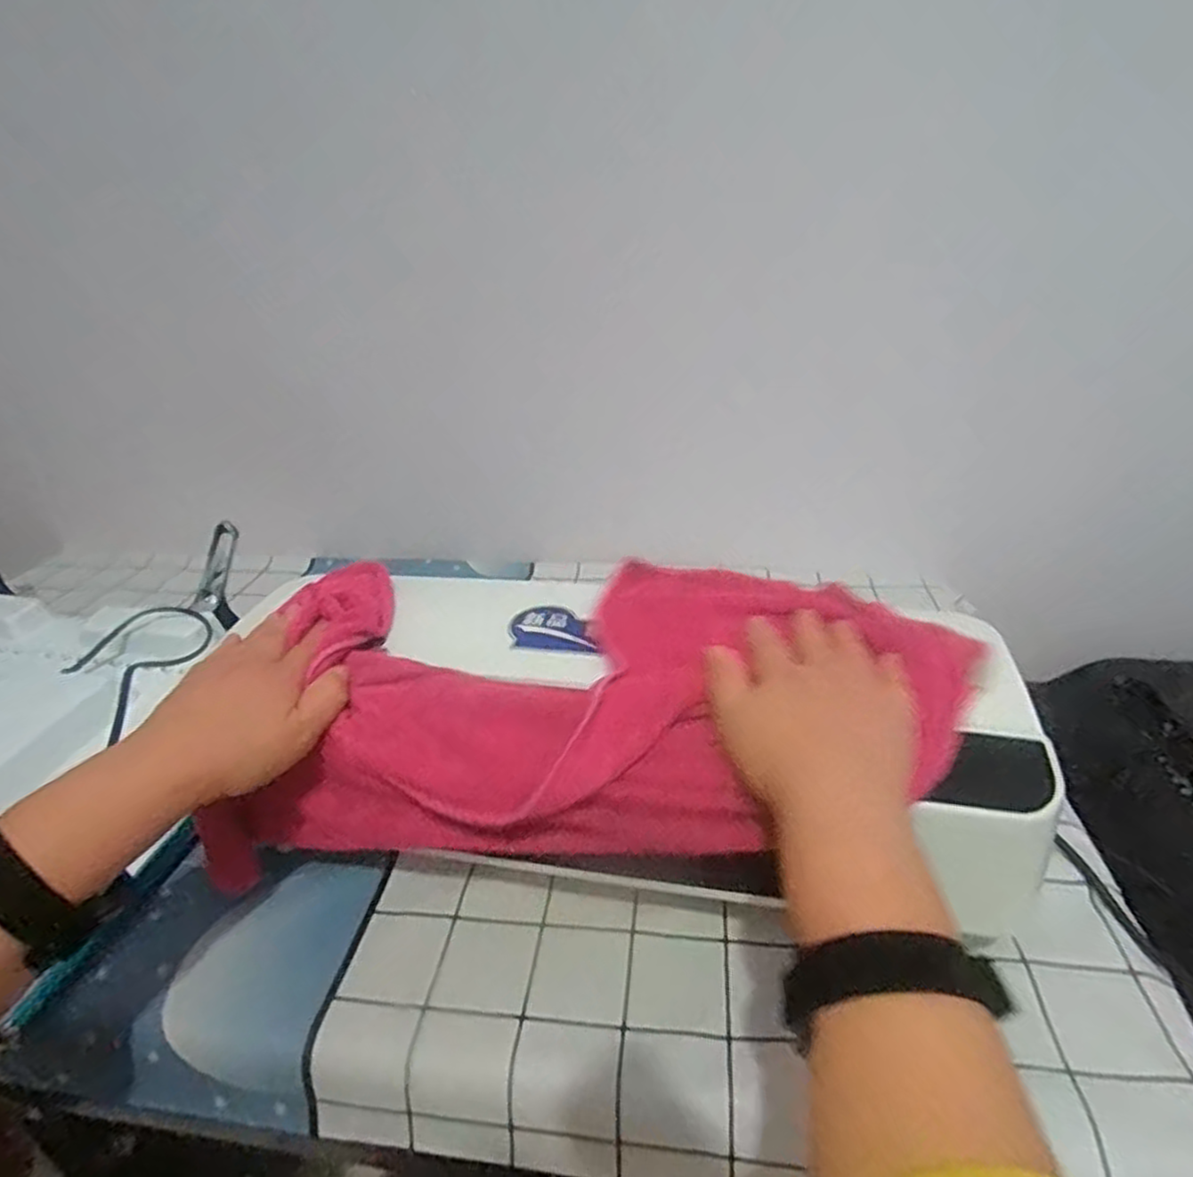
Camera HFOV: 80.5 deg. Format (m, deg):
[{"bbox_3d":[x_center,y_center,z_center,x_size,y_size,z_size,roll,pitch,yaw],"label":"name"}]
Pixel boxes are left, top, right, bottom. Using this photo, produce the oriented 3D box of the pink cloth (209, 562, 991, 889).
[{"bbox_3d":[-0.009,0.075,0.453,0.434,0.134,0.197,1,30,8],"label":"pink cloth"}]

